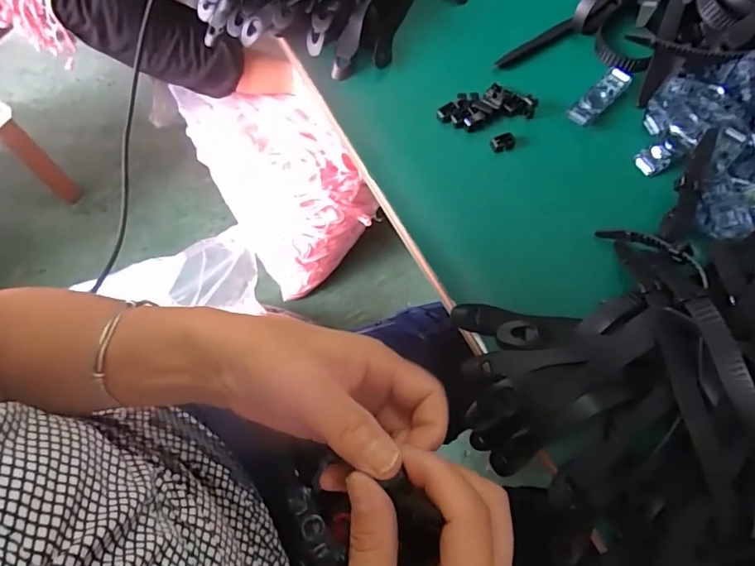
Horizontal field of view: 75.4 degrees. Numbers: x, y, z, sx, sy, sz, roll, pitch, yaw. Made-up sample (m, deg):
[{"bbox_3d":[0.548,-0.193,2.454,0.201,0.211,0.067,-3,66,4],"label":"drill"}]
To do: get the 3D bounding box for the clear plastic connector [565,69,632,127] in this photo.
[{"bbox_3d":[0.166,-0.140,0.367,0.017,0.008,0.064,42,73,16],"label":"clear plastic connector"}]

